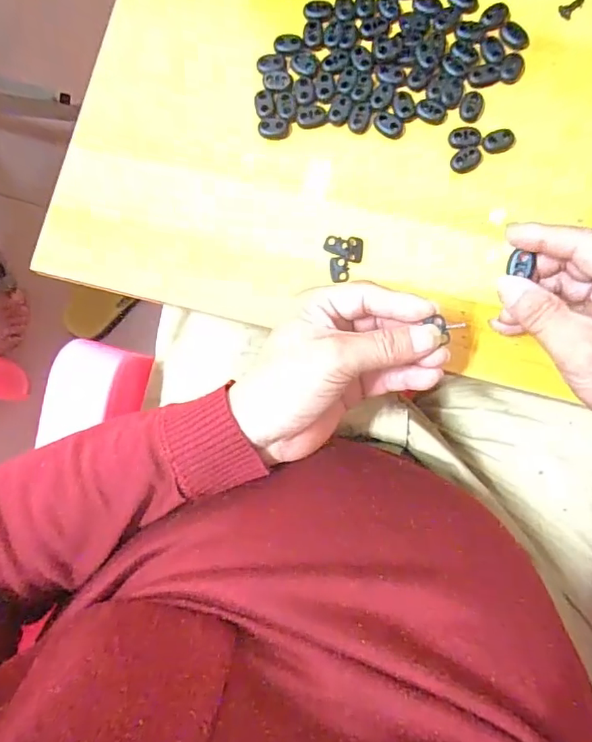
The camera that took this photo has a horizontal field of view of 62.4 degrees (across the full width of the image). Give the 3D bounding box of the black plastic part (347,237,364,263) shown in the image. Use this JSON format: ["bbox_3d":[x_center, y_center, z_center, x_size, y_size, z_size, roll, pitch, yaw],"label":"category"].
[{"bbox_3d":[0.042,-0.085,0.343,0.011,0.004,0.017,5,96,0],"label":"black plastic part"}]

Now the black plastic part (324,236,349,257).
[{"bbox_3d":[0.029,-0.088,0.345,0.019,0.004,0.012,25,86,11],"label":"black plastic part"}]

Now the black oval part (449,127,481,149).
[{"bbox_3d":[0.119,-0.164,0.343,0.021,0.004,0.015,-3,84,3],"label":"black oval part"}]

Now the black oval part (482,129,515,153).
[{"bbox_3d":[0.142,-0.160,0.340,0.023,0.004,0.015,-18,83,2],"label":"black oval part"}]

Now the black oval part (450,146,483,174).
[{"bbox_3d":[0.120,-0.148,0.344,0.022,0.004,0.016,-22,83,1],"label":"black oval part"}]

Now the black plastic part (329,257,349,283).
[{"bbox_3d":[0.030,-0.071,0.342,0.013,0.004,0.017,-5,85,-2],"label":"black plastic part"}]

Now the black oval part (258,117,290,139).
[{"bbox_3d":[-0.016,-0.176,0.355,0.022,0.004,0.015,3,84,4],"label":"black oval part"}]

